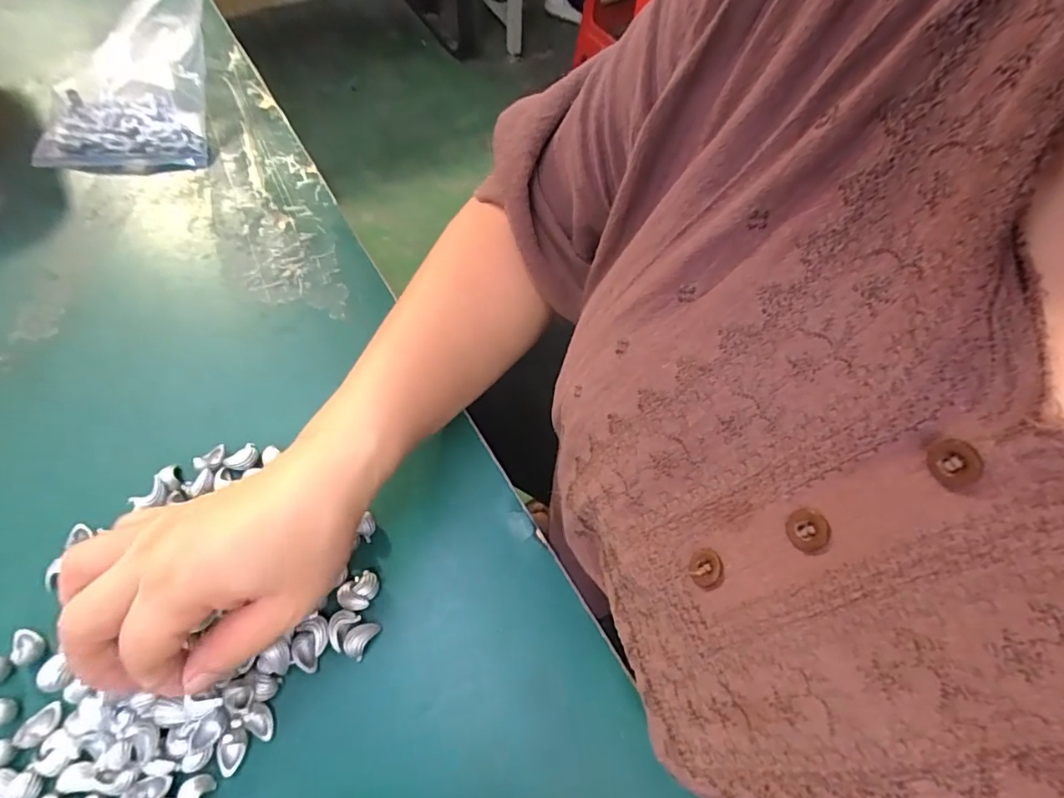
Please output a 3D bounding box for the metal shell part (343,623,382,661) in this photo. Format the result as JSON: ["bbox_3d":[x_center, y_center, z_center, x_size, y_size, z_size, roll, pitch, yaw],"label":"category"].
[{"bbox_3d":[-0.091,0.127,0.275,0.012,0.007,0.019,27,64,13],"label":"metal shell part"}]

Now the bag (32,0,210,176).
[{"bbox_3d":[-0.359,-0.295,0.455,0.138,0.083,0.178,-1,61,-2],"label":"bag"}]

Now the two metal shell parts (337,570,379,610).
[{"bbox_3d":[-0.094,0.107,0.285,0.022,0.009,0.017,-36,68,-19],"label":"two metal shell parts"}]

